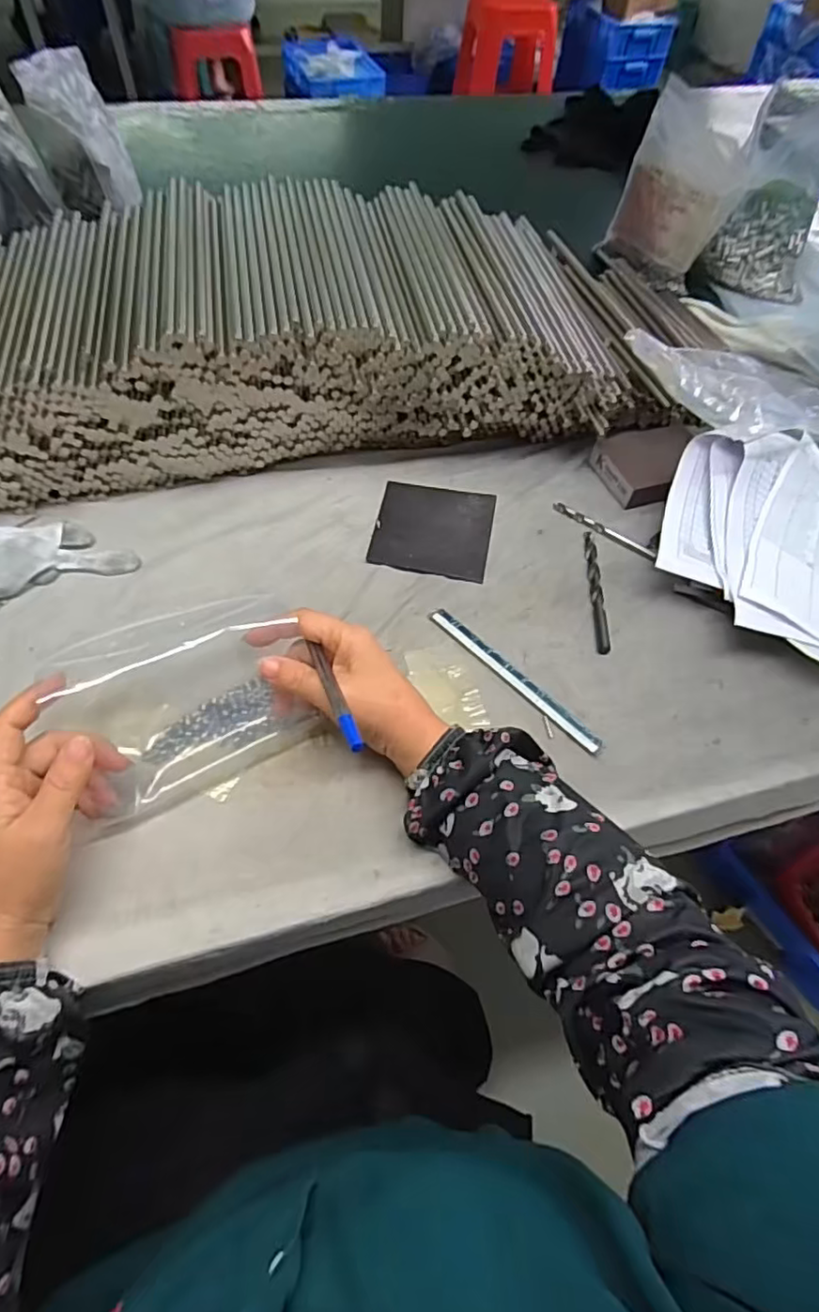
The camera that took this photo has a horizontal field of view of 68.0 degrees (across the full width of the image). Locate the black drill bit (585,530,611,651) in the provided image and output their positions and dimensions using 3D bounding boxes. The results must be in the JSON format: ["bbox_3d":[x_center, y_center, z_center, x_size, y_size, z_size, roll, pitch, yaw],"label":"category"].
[{"bbox_3d":[0.154,-0.057,0.498,0.010,0.006,0.123,5,56,-1],"label":"black drill bit"}]

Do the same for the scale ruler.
[{"bbox_3d":[0.076,0.014,0.450,0.014,0.008,0.158,-38,67,-25],"label":"scale ruler"}]

